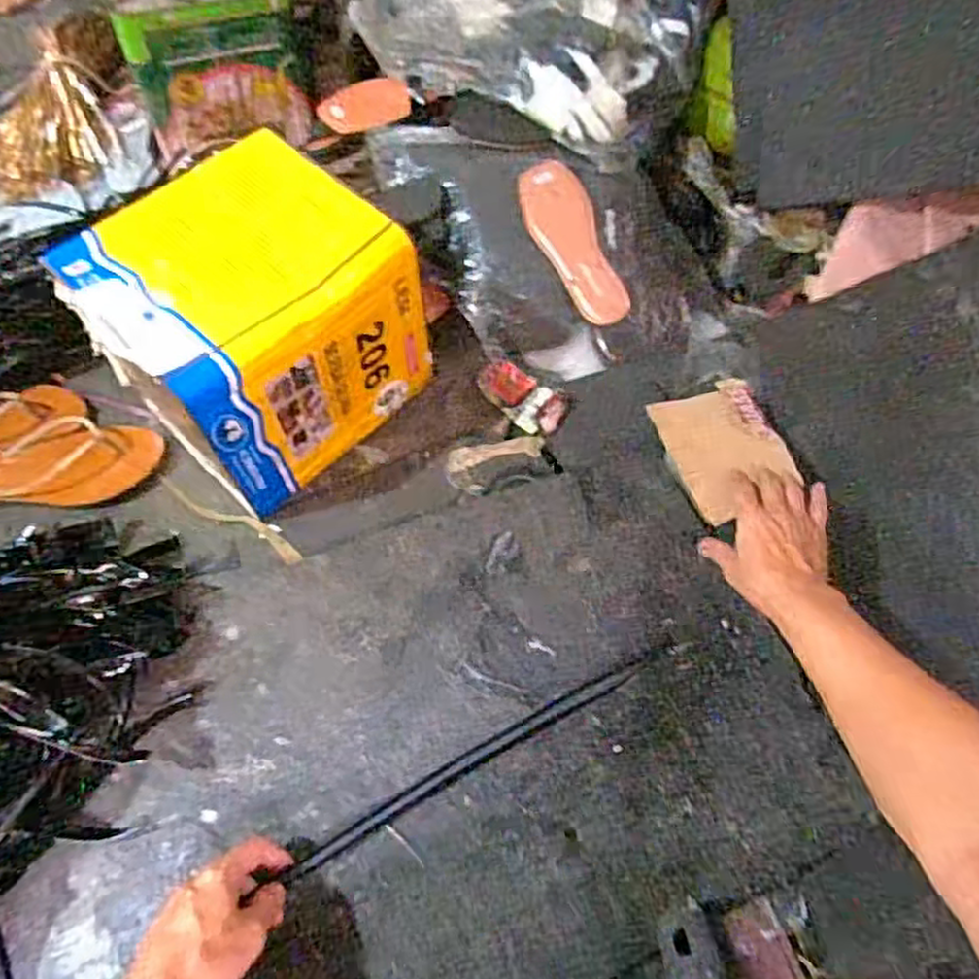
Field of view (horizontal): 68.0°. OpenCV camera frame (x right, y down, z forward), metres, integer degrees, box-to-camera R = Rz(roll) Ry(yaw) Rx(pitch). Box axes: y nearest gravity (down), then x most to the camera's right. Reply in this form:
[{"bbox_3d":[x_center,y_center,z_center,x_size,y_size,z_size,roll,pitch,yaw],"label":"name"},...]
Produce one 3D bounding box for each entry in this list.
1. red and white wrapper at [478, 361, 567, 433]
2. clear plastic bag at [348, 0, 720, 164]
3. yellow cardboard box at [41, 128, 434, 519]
[{"bbox_3d":[0.038,-0.112,0.856,0.058,0.019,0.124,-38,67,-22],"label":"red and white wrapper"},{"bbox_3d":[0.054,-0.637,0.993,0.466,0.174,0.278,21,56,8],"label":"clear plastic bag"},{"bbox_3d":[-0.241,-0.168,0.751,0.258,0.218,0.234,-40,69,-21],"label":"yellow cardboard box"}]

